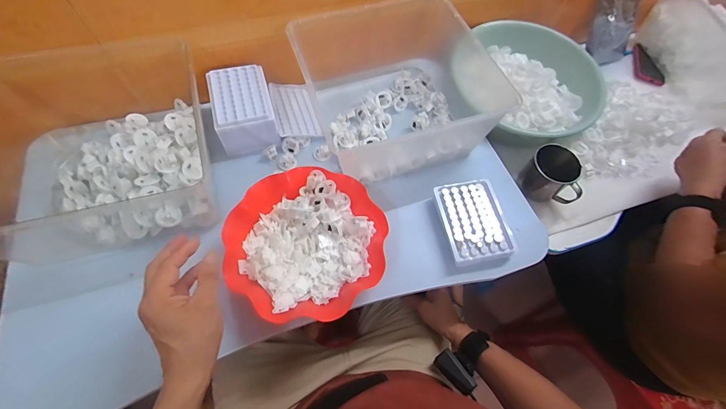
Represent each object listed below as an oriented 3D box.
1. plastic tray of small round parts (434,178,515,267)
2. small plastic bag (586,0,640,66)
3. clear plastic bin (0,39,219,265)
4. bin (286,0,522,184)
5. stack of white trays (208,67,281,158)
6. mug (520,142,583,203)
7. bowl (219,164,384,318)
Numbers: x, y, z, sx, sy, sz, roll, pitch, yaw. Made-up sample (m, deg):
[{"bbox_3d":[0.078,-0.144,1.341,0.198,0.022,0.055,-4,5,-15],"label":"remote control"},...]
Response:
[{"bbox_3d":[0.175,0.028,0.535,0.100,0.037,0.132,-9,64,-8],"label":"plastic tray of small round parts"},{"bbox_3d":[0.597,-0.426,0.786,0.111,0.181,0.032,-23,43,6],"label":"small plastic bag"},{"bbox_3d":[-0.391,-0.085,0.507,0.305,0.129,0.298,-18,65,-12],"label":"clear plastic bin"},{"bbox_3d":[0.069,-0.209,0.585,0.291,0.141,0.278,-20,65,-13],"label":"bin"},{"bbox_3d":[-0.209,-0.166,0.586,0.096,0.076,0.127,-15,64,-11],"label":"stack of white trays"},{"bbox_3d":[0.359,-0.050,0.627,0.104,0.082,0.075,37,67,15],"label":"mug"},{"bbox_3d":[-0.080,0.056,0.483,0.214,0.060,0.214,1,63,-2],"label":"bowl"}]

